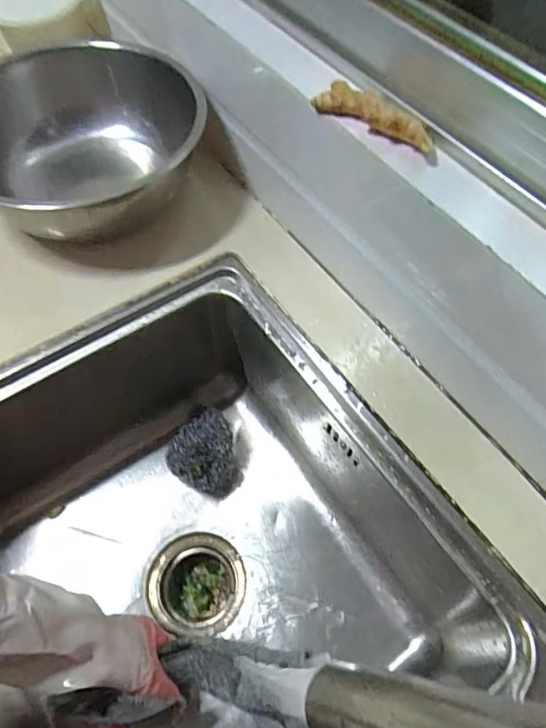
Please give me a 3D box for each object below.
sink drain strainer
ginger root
[{"bbox_3d":[-0.087,0.263,0.597,0.106,0.060,0.107,-13,61,-8],"label":"sink drain strainer"},{"bbox_3d":[0.082,-0.196,0.401,0.106,0.020,0.027,38,66,19],"label":"ginger root"}]

